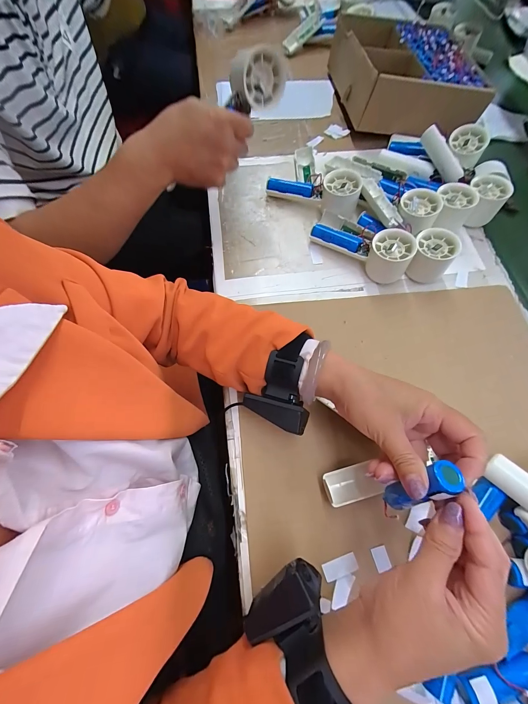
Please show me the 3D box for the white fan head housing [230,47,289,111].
[{"bbox_3d":[-0.005,-0.338,0.344,0.066,0.057,0.036,-22,70,-11],"label":"white fan head housing"}]

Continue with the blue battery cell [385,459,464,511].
[{"bbox_3d":[0.122,0.109,0.222,0.021,0.069,0.022,8,54,-11],"label":"blue battery cell"}]

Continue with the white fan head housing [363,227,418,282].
[{"bbox_3d":[0.178,-0.136,0.399,0.059,0.058,0.050,29,72,8],"label":"white fan head housing"}]

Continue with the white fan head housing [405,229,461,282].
[{"bbox_3d":[0.238,-0.136,0.400,0.056,0.059,0.053,34,72,10],"label":"white fan head housing"}]

